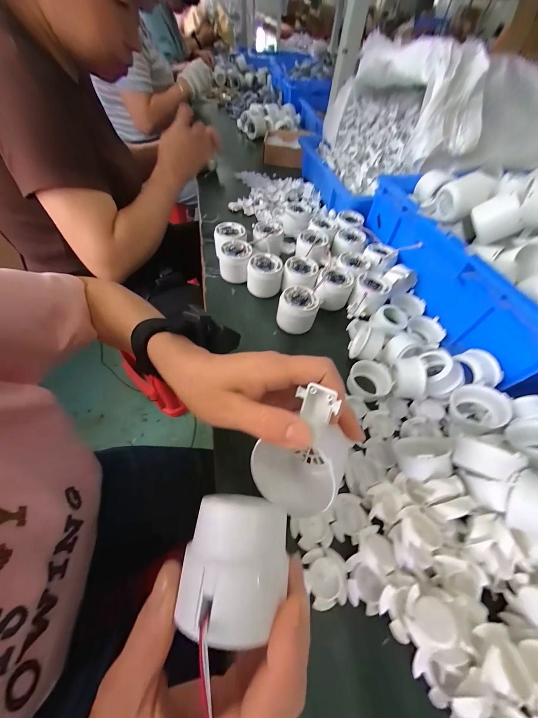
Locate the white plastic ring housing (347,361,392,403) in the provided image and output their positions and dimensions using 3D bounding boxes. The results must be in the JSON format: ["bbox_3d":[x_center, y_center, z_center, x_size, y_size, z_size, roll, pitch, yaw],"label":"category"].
[{"bbox_3d":[0.133,0.031,0.327,0.052,0.026,0.053,28,59,14],"label":"white plastic ring housing"}]

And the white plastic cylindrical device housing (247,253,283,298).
[{"bbox_3d":[-0.009,-0.139,0.416,0.061,0.049,0.059,2,56,-3],"label":"white plastic cylindrical device housing"}]

